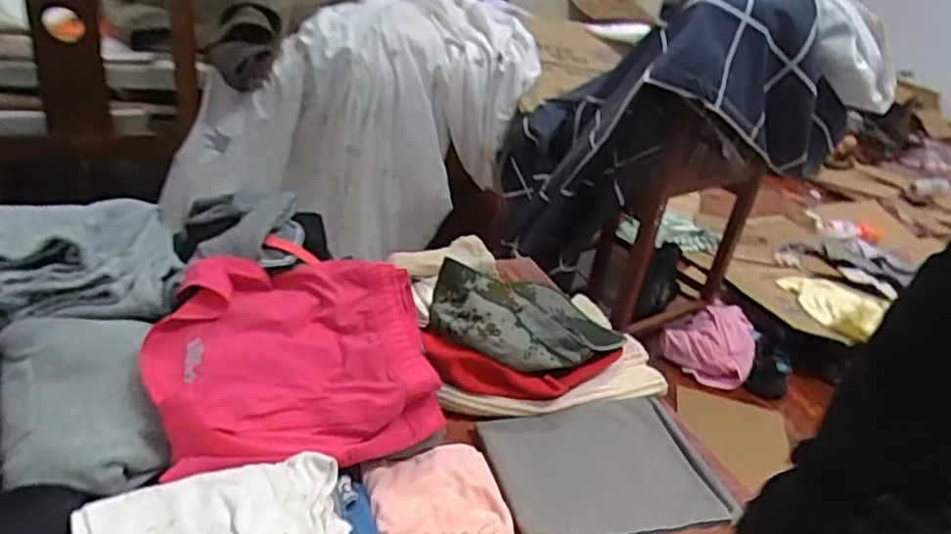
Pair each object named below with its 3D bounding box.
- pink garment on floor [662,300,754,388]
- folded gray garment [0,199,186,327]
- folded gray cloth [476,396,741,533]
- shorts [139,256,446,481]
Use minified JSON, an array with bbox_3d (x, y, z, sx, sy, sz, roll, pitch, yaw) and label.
[{"bbox_3d":[0.505,0.144,1.416,0.178,0.073,0.244,25,33,23],"label":"pink garment on floor"},{"bbox_3d":[-0.413,-0.014,0.694,0.196,0.064,0.151,1,32,-16],"label":"folded gray garment"},{"bbox_3d":[0.135,0.206,0.693,0.228,0.019,0.178,-3,32,-17],"label":"folded gray cloth"},{"bbox_3d":[-0.169,0.076,0.637,0.243,0.077,0.226,-3,33,-22],"label":"shorts"}]

